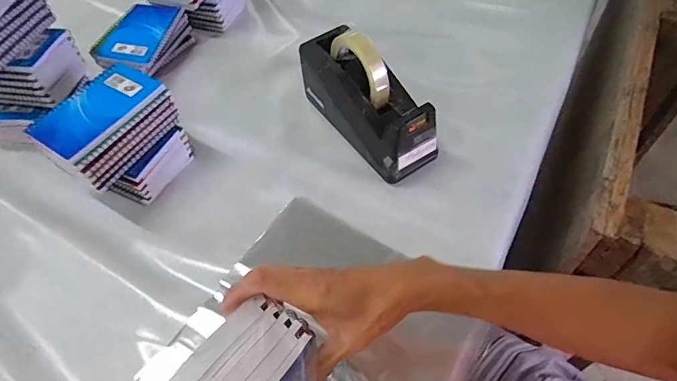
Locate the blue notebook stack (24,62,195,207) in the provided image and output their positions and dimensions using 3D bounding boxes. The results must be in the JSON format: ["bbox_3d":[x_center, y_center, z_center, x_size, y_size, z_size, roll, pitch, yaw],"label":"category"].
[{"bbox_3d":[-0.256,-0.054,0.511,0.101,0.114,0.137,32,63,22],"label":"blue notebook stack"}]

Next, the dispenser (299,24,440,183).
[{"bbox_3d":[0.033,-0.119,0.531,0.073,0.121,0.202,-31,59,-17],"label":"dispenser"}]

